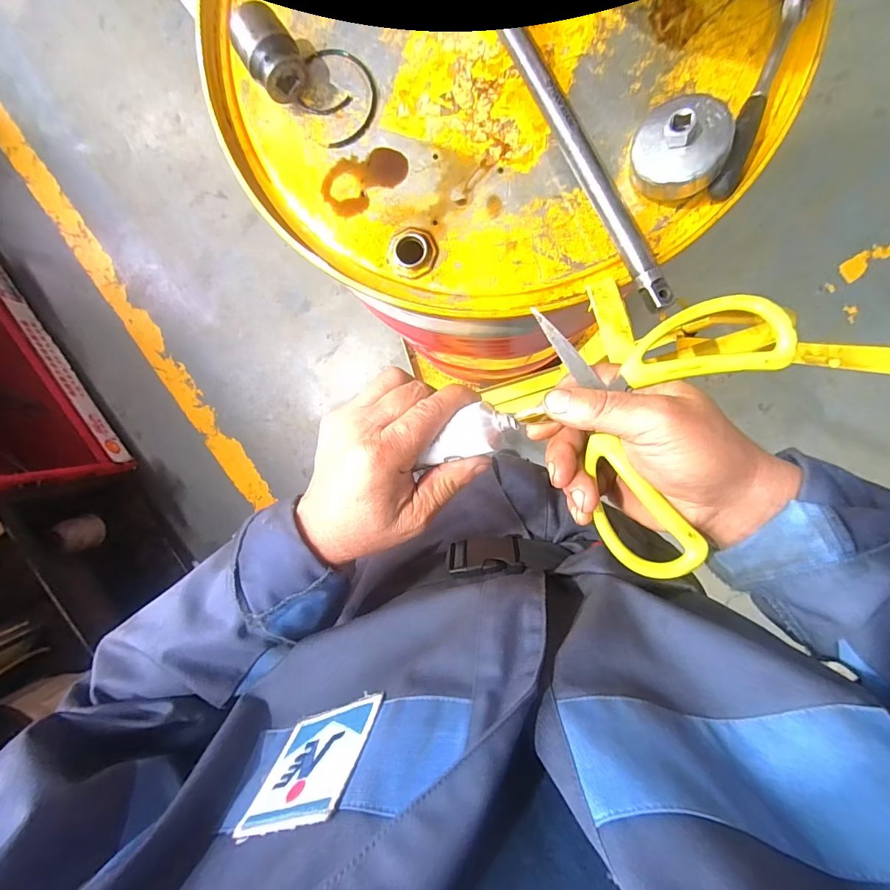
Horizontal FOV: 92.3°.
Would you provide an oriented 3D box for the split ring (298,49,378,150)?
[{"bbox_3d":[-0.106,-0.349,0.425,0.072,0.006,0.092,-35,90,8],"label":"split ring"}]

